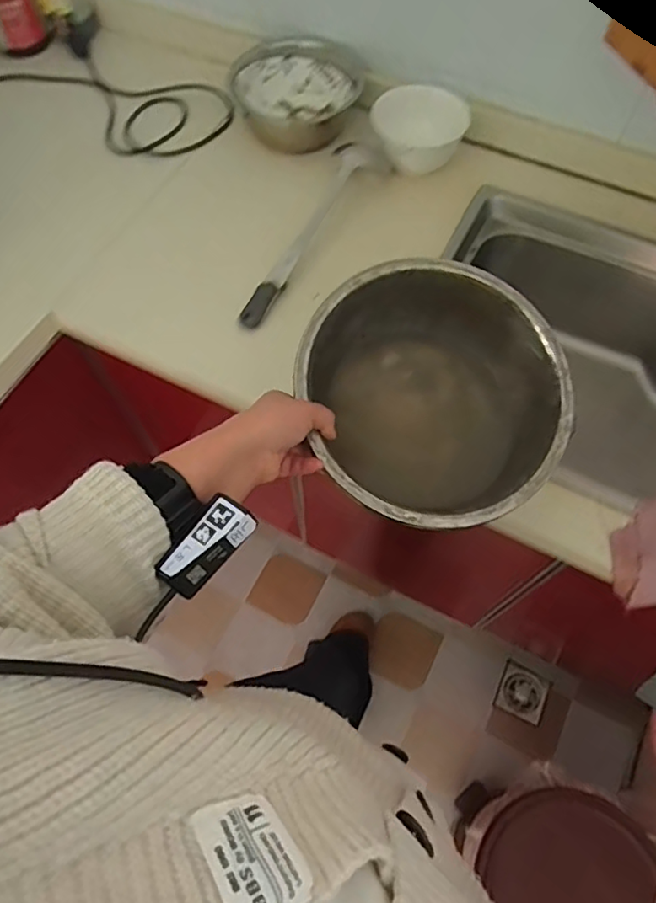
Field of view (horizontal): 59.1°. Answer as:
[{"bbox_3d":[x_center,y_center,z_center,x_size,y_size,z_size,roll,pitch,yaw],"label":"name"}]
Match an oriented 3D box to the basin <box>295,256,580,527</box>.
[{"bbox_3d":[0.106,-0.049,0.563,0.244,0.135,0.244,-2,74,6],"label":"basin"}]

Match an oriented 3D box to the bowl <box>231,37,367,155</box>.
[{"bbox_3d":[-0.046,-0.559,0.901,0.193,0.093,0.150,-12,65,-5],"label":"bowl"}]

